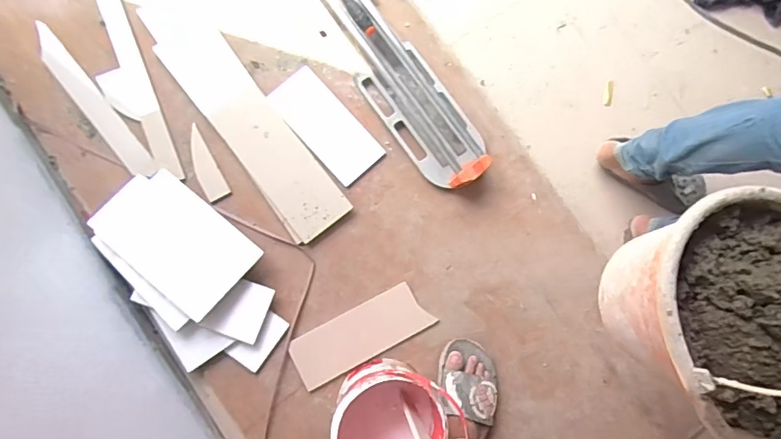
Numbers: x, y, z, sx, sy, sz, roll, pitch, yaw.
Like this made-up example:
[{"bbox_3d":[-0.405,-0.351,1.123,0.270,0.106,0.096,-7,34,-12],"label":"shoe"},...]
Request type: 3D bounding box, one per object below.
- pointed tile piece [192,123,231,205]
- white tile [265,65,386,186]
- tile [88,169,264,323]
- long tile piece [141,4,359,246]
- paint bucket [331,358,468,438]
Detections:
[{"bbox_3d":[-0.373,-0.111,0.962,0.044,0.007,0.158,-27,86,-13],"label":"pointed tile piece"},{"bbox_3d":[-0.133,-0.194,0.992,0.111,0.014,0.249,-42,92,-13],"label":"white tile"},{"bbox_3d":[-0.412,0.037,0.918,0.287,0.016,0.176,40,70,3],"label":"tile"},{"bbox_3d":[-0.293,-0.206,0.973,0.124,0.016,0.545,-36,90,-6],"label":"long tile piece"},{"bbox_3d":[-0.003,0.350,0.857,0.203,0.177,0.189,0,95,-2],"label":"paint bucket"}]

